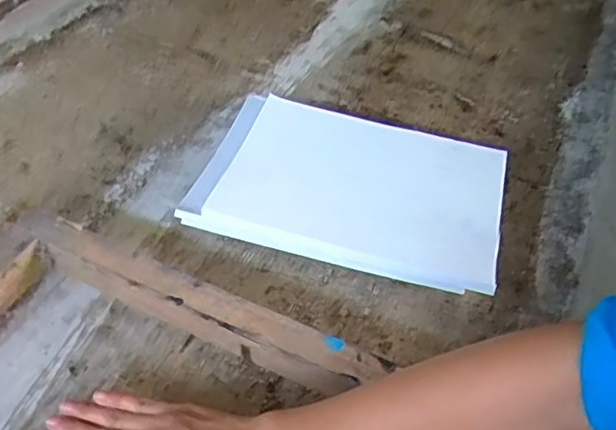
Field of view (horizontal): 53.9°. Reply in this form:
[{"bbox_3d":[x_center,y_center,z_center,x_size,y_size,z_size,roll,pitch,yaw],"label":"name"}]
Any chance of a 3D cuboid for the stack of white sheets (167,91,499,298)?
[{"bbox_3d":[0.045,-0.031,0.617,0.291,0.029,0.196,15,45,10],"label":"stack of white sheets"}]

